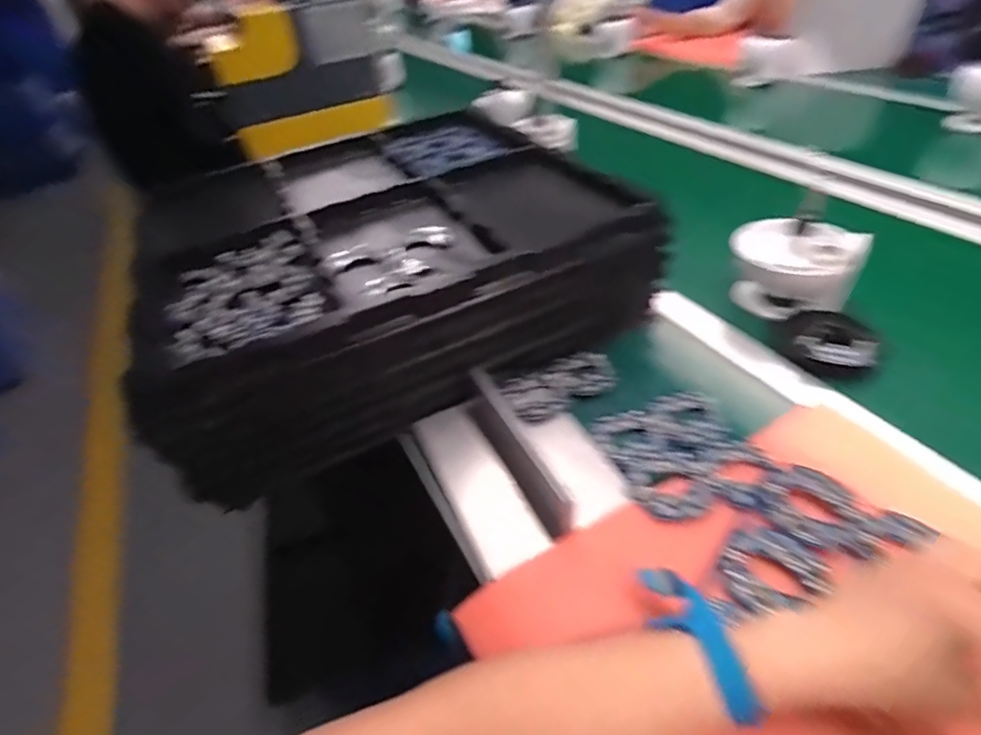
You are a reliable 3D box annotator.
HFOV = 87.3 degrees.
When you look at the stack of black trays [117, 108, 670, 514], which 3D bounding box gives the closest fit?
[{"bbox_3d":[-0.140,-0.150,0.661,0.520,0.133,0.497,-22,43,-16],"label":"stack of black trays"}]

